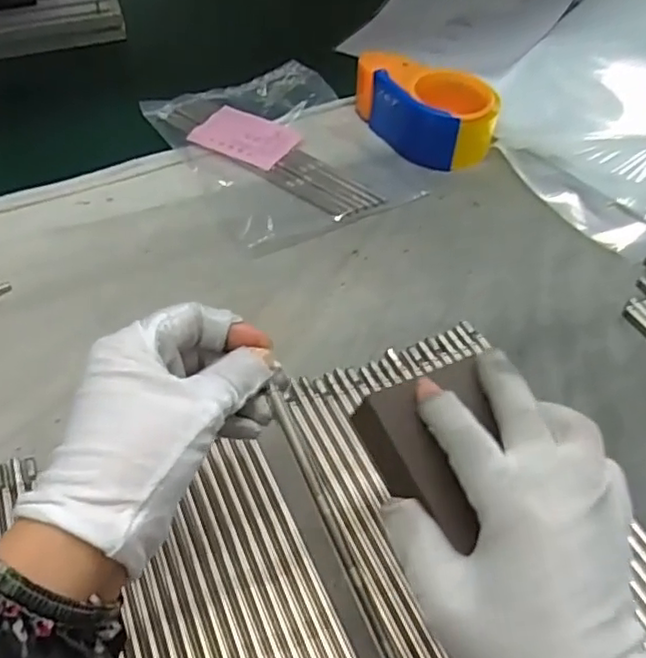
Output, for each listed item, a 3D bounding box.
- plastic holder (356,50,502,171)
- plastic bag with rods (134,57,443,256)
[{"bbox_3d":[0.100,-0.216,0.599,0.076,0.053,0.140,-31,56,-24],"label":"plastic holder"},{"bbox_3d":[-0.042,-0.183,0.593,0.181,0.019,0.255,-24,54,-20],"label":"plastic bag with rods"}]

